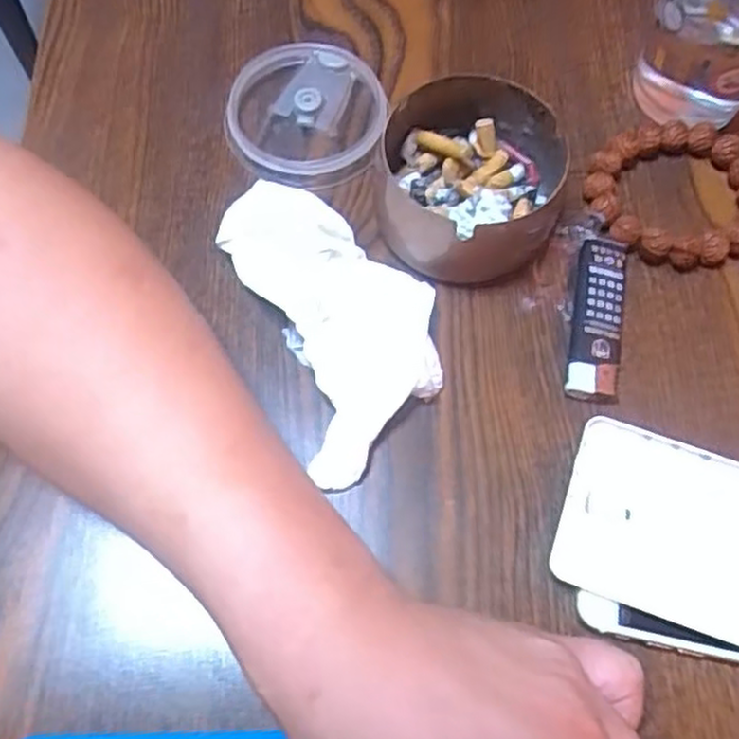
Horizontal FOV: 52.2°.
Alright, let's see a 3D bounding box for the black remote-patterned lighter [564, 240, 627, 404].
[{"bbox_3d":[0.105,-0.023,0.349,0.023,0.012,0.080,10,68,4],"label":"black remote-patterned lighter"}]

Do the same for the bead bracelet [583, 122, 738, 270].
[{"bbox_3d":[0.153,-0.086,0.374,0.086,0.016,0.077,-11,68,-5],"label":"bead bracelet"}]

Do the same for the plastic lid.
[{"bbox_3d":[-0.033,-0.132,0.391,0.080,0.015,0.080,0,67,0],"label":"plastic lid"}]

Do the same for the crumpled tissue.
[{"bbox_3d":[-0.017,-0.026,0.346,0.079,0.020,0.140,-28,70,-11],"label":"crumpled tissue"}]

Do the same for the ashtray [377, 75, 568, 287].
[{"bbox_3d":[0.048,-0.088,0.357,0.083,0.045,0.085,0,67,0],"label":"ashtray"}]

